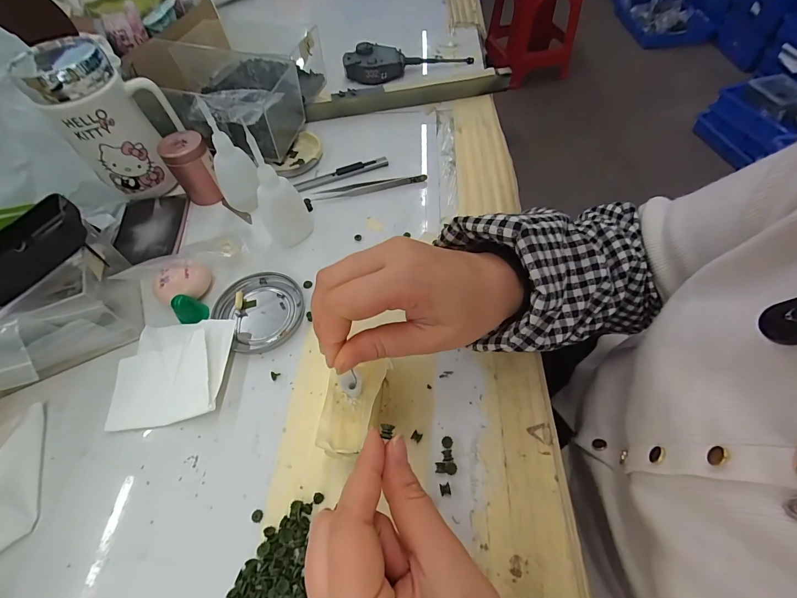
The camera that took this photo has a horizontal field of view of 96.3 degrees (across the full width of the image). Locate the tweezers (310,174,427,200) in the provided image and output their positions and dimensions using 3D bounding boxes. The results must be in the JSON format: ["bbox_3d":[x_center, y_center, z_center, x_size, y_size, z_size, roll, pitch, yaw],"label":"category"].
[{"bbox_3d":[-0.032,-0.124,0.396,0.126,0.008,0.014,-6,58,-2],"label":"tweezers"}]

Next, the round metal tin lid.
[{"bbox_3d":[-0.124,0.012,0.320,0.075,0.012,0.075,-1,58,2],"label":"round metal tin lid"}]

